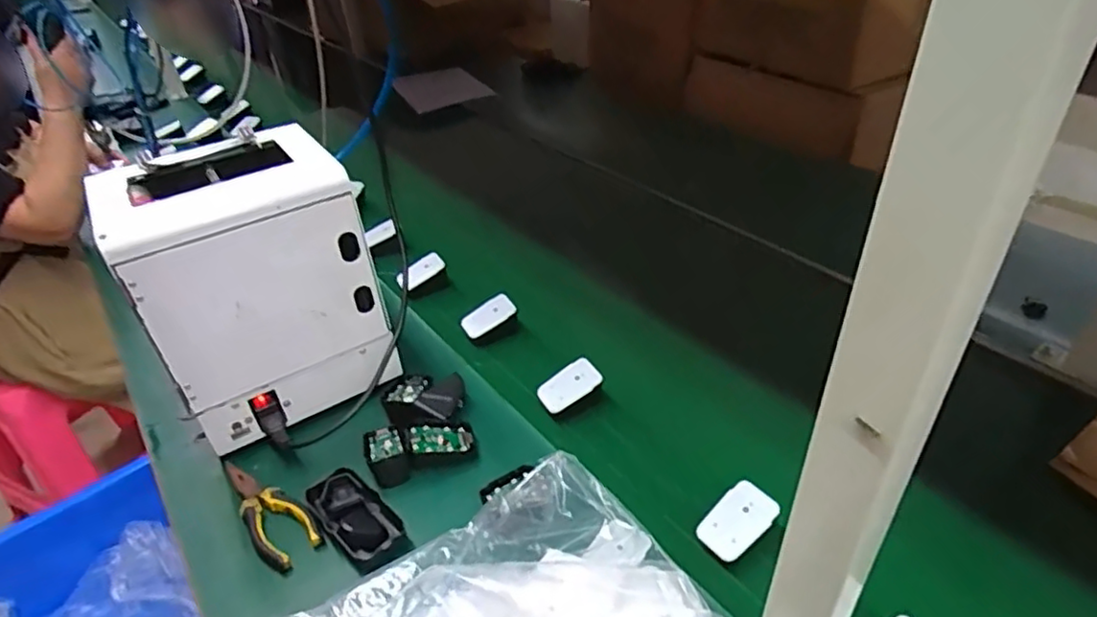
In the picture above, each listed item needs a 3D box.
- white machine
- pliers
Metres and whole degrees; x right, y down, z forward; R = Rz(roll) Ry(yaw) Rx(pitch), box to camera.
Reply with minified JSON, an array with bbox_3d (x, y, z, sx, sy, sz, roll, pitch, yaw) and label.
[{"bbox_3d":[-0.303,-0.020,0.673,0.211,0.256,0.173,-26,42,-26],"label":"white machine"},{"bbox_3d":[-0.269,0.193,0.622,0.050,0.024,0.141,-29,44,-29],"label":"pliers"}]

